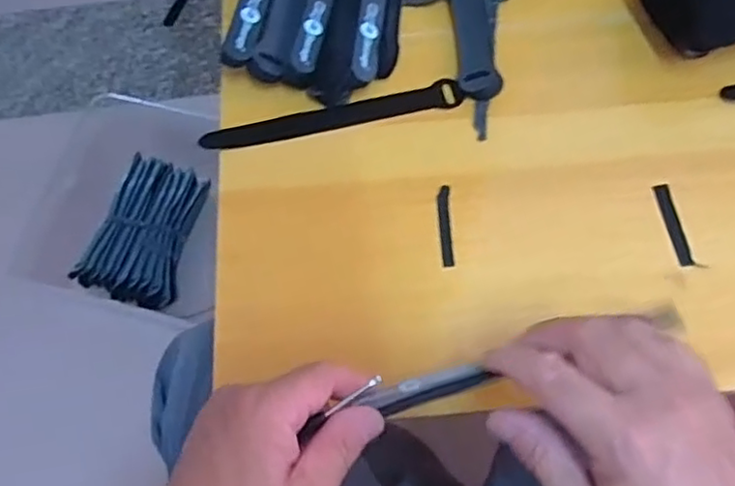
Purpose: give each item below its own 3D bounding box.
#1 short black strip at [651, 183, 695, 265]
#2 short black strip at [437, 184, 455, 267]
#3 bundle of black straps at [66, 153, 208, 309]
[{"bbox_3d":[0.210,-0.013,0.442,0.012,0.005,0.059,-10,67,-2],"label":"short black strip"},{"bbox_3d":[0.054,-0.012,0.446,0.009,0.004,0.060,-1,66,2],"label":"short black strip"},{"bbox_3d":[-0.317,-0.022,0.933,0.134,0.025,0.212,13,68,8],"label":"bundle of black straps"}]

